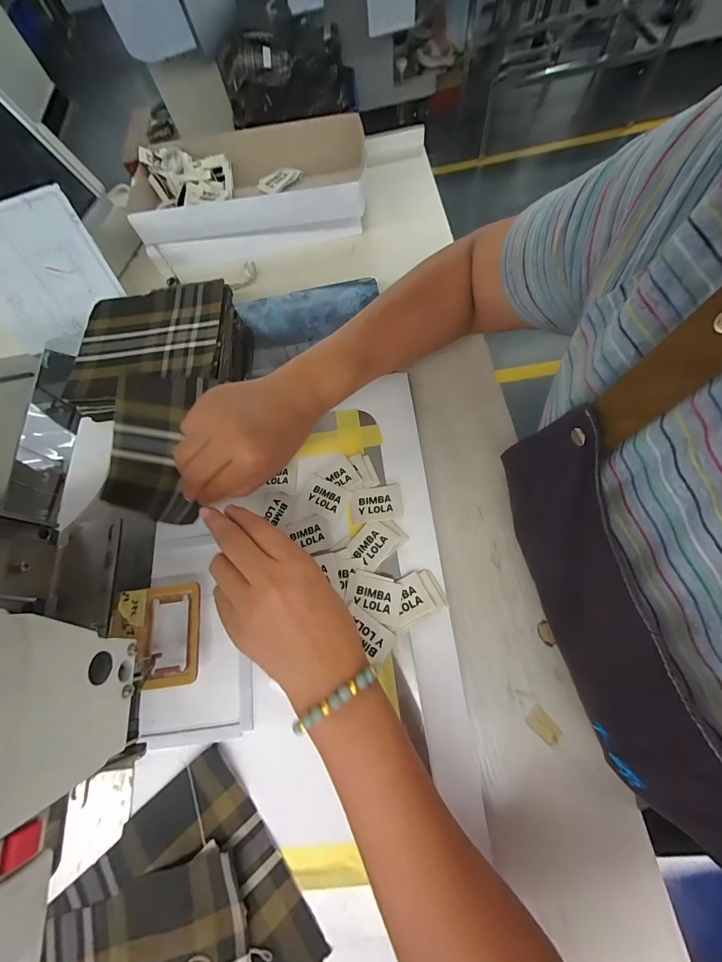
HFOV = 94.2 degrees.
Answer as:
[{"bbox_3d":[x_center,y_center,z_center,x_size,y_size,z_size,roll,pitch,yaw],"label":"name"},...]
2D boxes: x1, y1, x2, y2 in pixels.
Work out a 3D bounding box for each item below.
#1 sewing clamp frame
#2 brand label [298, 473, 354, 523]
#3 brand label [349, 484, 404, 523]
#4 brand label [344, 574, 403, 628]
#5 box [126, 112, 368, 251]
[{"bbox_3d":[-0.178,0.133,0.289,0.073,0.010,0.081,-8,70,-2],"label":"sewing clamp frame"},{"bbox_3d":[-0.034,0.017,0.330,0.046,0.004,0.035,22,74,15],"label":"brand label"},{"bbox_3d":[0.015,0.022,0.324,0.048,0.004,0.035,-6,69,6],"label":"brand label"},{"bbox_3d":[0.010,0.102,0.291,0.048,0.004,0.033,10,71,11],"label":"brand label"},{"bbox_3d":[-0.154,-0.415,0.472,0.303,0.086,0.172,-4,72,-2],"label":"box"}]

